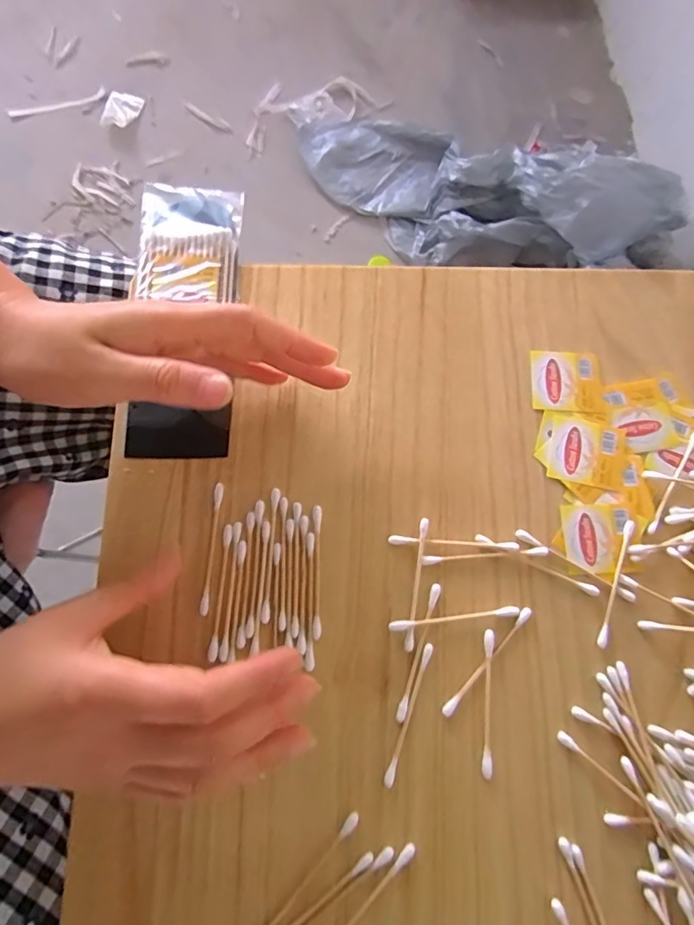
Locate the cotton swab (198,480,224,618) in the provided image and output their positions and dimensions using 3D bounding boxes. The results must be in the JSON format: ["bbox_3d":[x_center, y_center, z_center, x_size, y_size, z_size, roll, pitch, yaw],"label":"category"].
[{"bbox_3d":[-0.074,0.047,0.274,0.005,0.004,0.071,4,77,1],"label":"cotton swab"}]

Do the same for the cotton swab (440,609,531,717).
[{"bbox_3d":[0.074,0.105,0.262,0.005,0.004,0.070,42,80,9],"label":"cotton swab"}]

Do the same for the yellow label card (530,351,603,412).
[{"bbox_3d":[0.133,-0.049,0.301,0.041,0.004,0.037,4,77,1],"label":"yellow label card"}]

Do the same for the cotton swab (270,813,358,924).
[{"bbox_3d":[-0.019,0.201,0.240,0.006,0.004,0.072,40,80,9],"label":"cotton swab"}]

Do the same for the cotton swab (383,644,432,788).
[{"bbox_3d":[0.032,0.129,0.256,0.005,0.004,0.071,19,78,5],"label":"cotton swab"}]

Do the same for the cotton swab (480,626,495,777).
[{"bbox_3d":[0.073,0.124,0.258,0.005,0.004,0.070,4,77,1],"label":"cotton swab"}]

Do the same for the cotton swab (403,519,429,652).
[{"bbox_3d":[0.038,0.066,0.270,0.005,0.004,0.070,9,77,3],"label":"cotton swab"}]

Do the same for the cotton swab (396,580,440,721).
[{"bbox_3d":[0.038,0.099,0.262,0.005,0.004,0.071,18,77,5],"label":"cotton swab"}]

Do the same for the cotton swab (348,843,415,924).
[{"bbox_3d":[0.008,0.213,0.237,0.006,0.006,0.071,44,81,10],"label":"cotton swab"}]

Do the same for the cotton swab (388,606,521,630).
[{"bbox_3d":[0.058,0.083,0.267,0.070,0.004,0.005,-6,77,-1],"label":"cotton swab"}]

